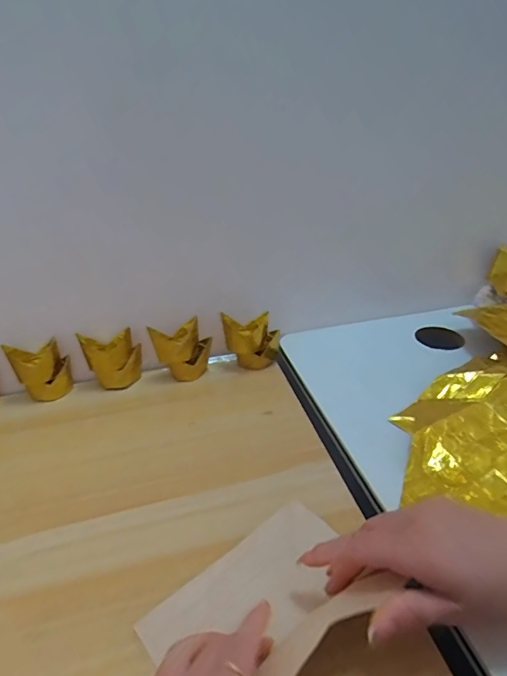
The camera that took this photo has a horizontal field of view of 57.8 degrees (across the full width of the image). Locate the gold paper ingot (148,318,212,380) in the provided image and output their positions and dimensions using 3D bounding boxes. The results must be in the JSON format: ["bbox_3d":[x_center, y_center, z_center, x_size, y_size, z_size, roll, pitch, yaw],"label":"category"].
[{"bbox_3d":[-0.084,0.017,0.537,0.062,0.071,0.032,-2,30,1],"label":"gold paper ingot"}]

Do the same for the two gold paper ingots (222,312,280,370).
[{"bbox_3d":[-0.002,0.004,0.553,0.063,0.070,0.033,2,31,9],"label":"two gold paper ingots"}]

